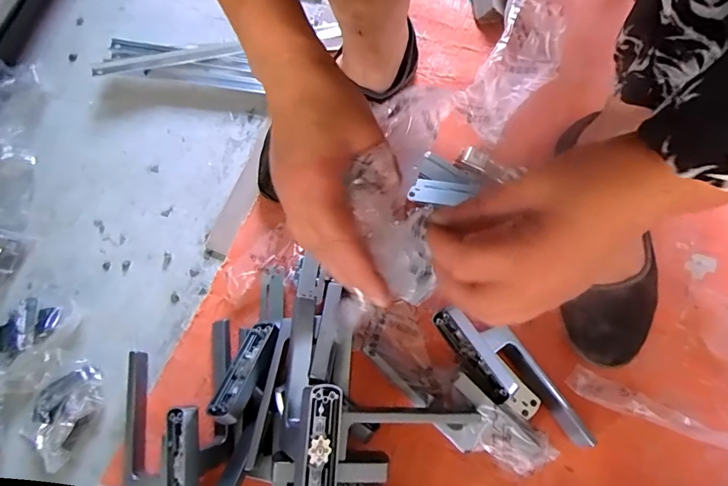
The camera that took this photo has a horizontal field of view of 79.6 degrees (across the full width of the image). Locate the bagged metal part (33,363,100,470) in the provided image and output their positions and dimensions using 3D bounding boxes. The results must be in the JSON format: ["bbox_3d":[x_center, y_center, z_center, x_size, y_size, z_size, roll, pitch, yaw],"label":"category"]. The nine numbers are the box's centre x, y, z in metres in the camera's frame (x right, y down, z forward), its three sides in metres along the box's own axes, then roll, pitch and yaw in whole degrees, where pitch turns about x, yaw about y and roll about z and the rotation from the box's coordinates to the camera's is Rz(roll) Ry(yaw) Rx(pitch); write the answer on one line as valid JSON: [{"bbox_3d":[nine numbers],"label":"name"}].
[{"bbox_3d":[-0.300,0.166,0.437,0.053,0.025,0.090,19,75,7],"label":"bagged metal part"}]

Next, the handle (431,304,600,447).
[{"bbox_3d":[0.139,0.128,0.418,0.055,0.044,0.171,-39,76,-9],"label":"handle"}]

